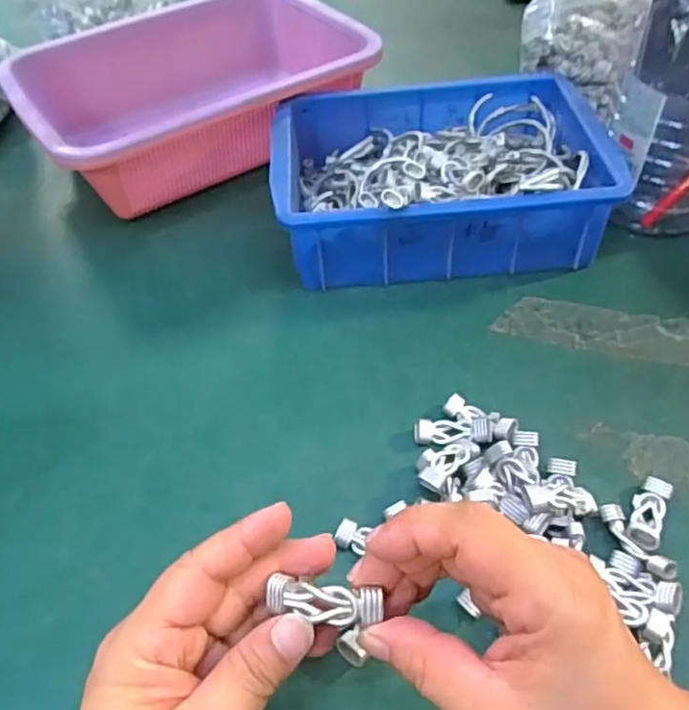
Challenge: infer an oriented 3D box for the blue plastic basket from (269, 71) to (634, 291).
[{"bbox_3d":[0.072,-0.140,0.500,0.238,0.084,0.174,-5,49,-1],"label":"blue plastic basket"}]

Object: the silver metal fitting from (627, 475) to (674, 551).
[{"bbox_3d":[0.161,0.083,0.333,0.016,0.012,0.043,22,54,21],"label":"silver metal fitting"}]

